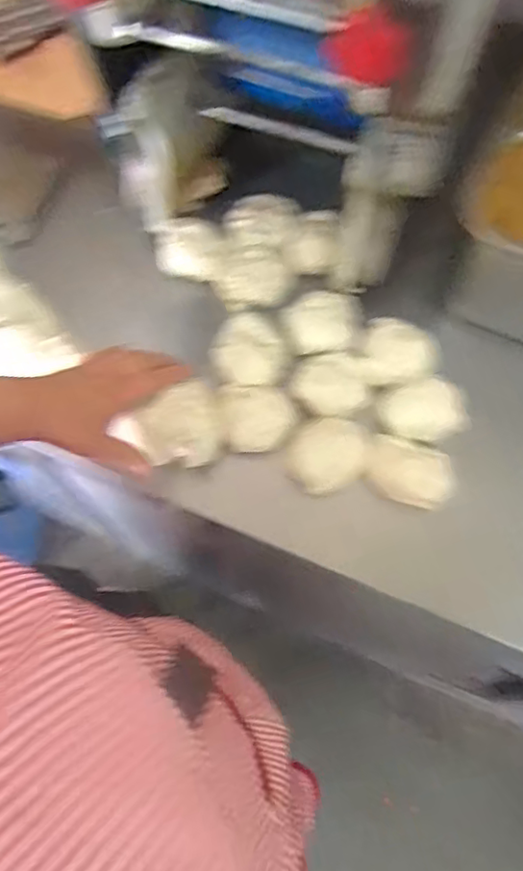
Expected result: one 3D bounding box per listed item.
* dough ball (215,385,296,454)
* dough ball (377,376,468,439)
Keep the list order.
[{"bbox_3d":[-0.003,-0.021,0.585,0.074,0.035,0.067,-14,68,-5],"label":"dough ball"},{"bbox_3d":[0.156,-0.027,0.586,0.078,0.037,0.053,-7,68,-2],"label":"dough ball"}]

